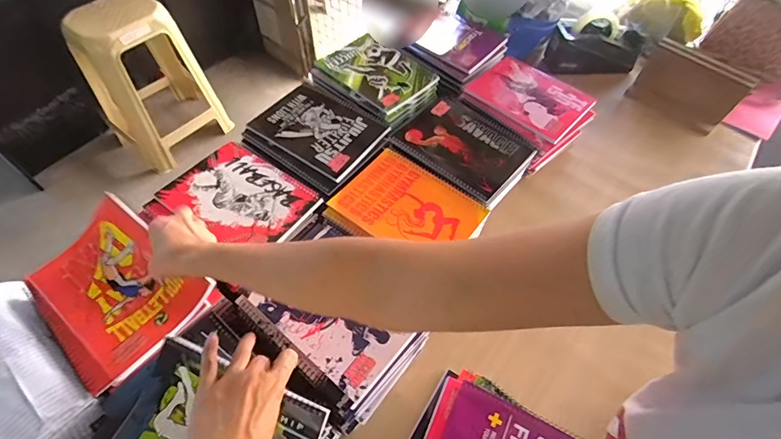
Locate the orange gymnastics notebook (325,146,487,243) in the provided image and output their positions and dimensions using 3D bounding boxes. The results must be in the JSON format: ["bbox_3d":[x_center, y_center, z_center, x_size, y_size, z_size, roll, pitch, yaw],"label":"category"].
[{"bbox_3d":[0.025,-0.019,0.589,0.191,0.009,0.160,32,61,18],"label":"orange gymnastics notebook"}]

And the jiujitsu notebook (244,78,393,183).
[{"bbox_3d":[-0.117,-0.160,0.683,0.193,0.019,0.162,32,61,18],"label":"jiujitsu notebook"}]

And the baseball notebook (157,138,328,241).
[{"bbox_3d":[-0.224,-0.038,0.599,0.204,0.012,0.139,30,60,17],"label":"baseball notebook"}]

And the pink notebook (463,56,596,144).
[{"bbox_3d":[0.260,-0.231,0.739,0.190,0.016,0.151,42,63,18],"label":"pink notebook"}]

